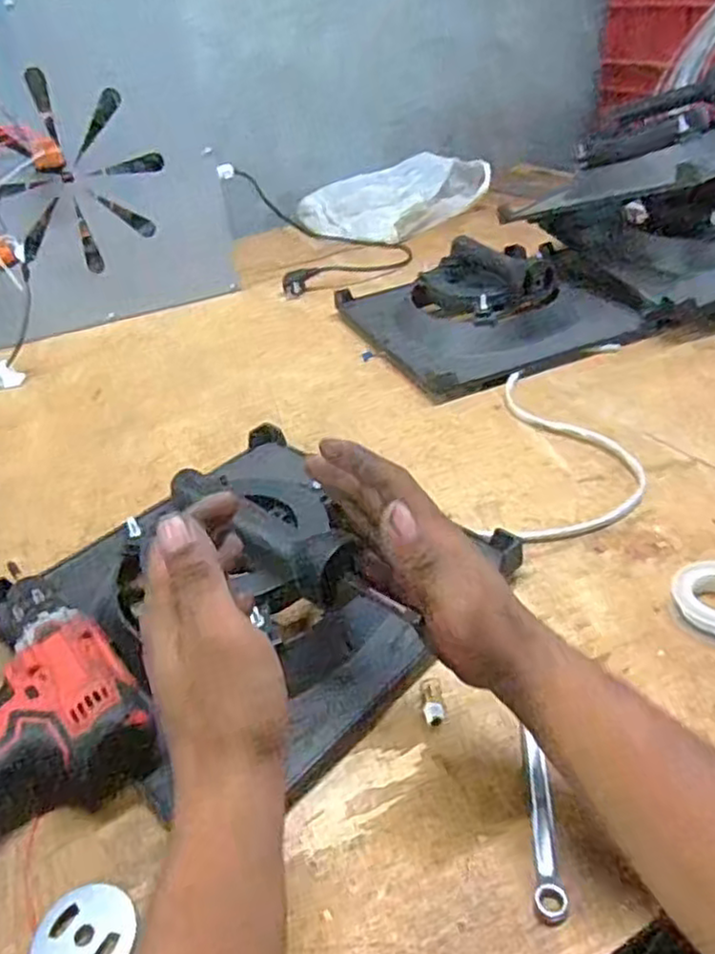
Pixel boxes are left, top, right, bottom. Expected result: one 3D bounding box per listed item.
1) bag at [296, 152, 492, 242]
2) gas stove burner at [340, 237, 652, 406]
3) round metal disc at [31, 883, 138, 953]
[{"bbox_3d":[0.068,-0.520,1.284,0.356,0.070,0.257,-29,41,-28],"label":"bag"},{"bbox_3d":[0.154,-0.235,0.874,0.282,0.090,0.295,-18,37,-15],"label":"gas stove burner"},{"bbox_3d":[-0.138,0.233,0.351,0.048,0.008,0.051,-5,36,3],"label":"round metal disc"}]

